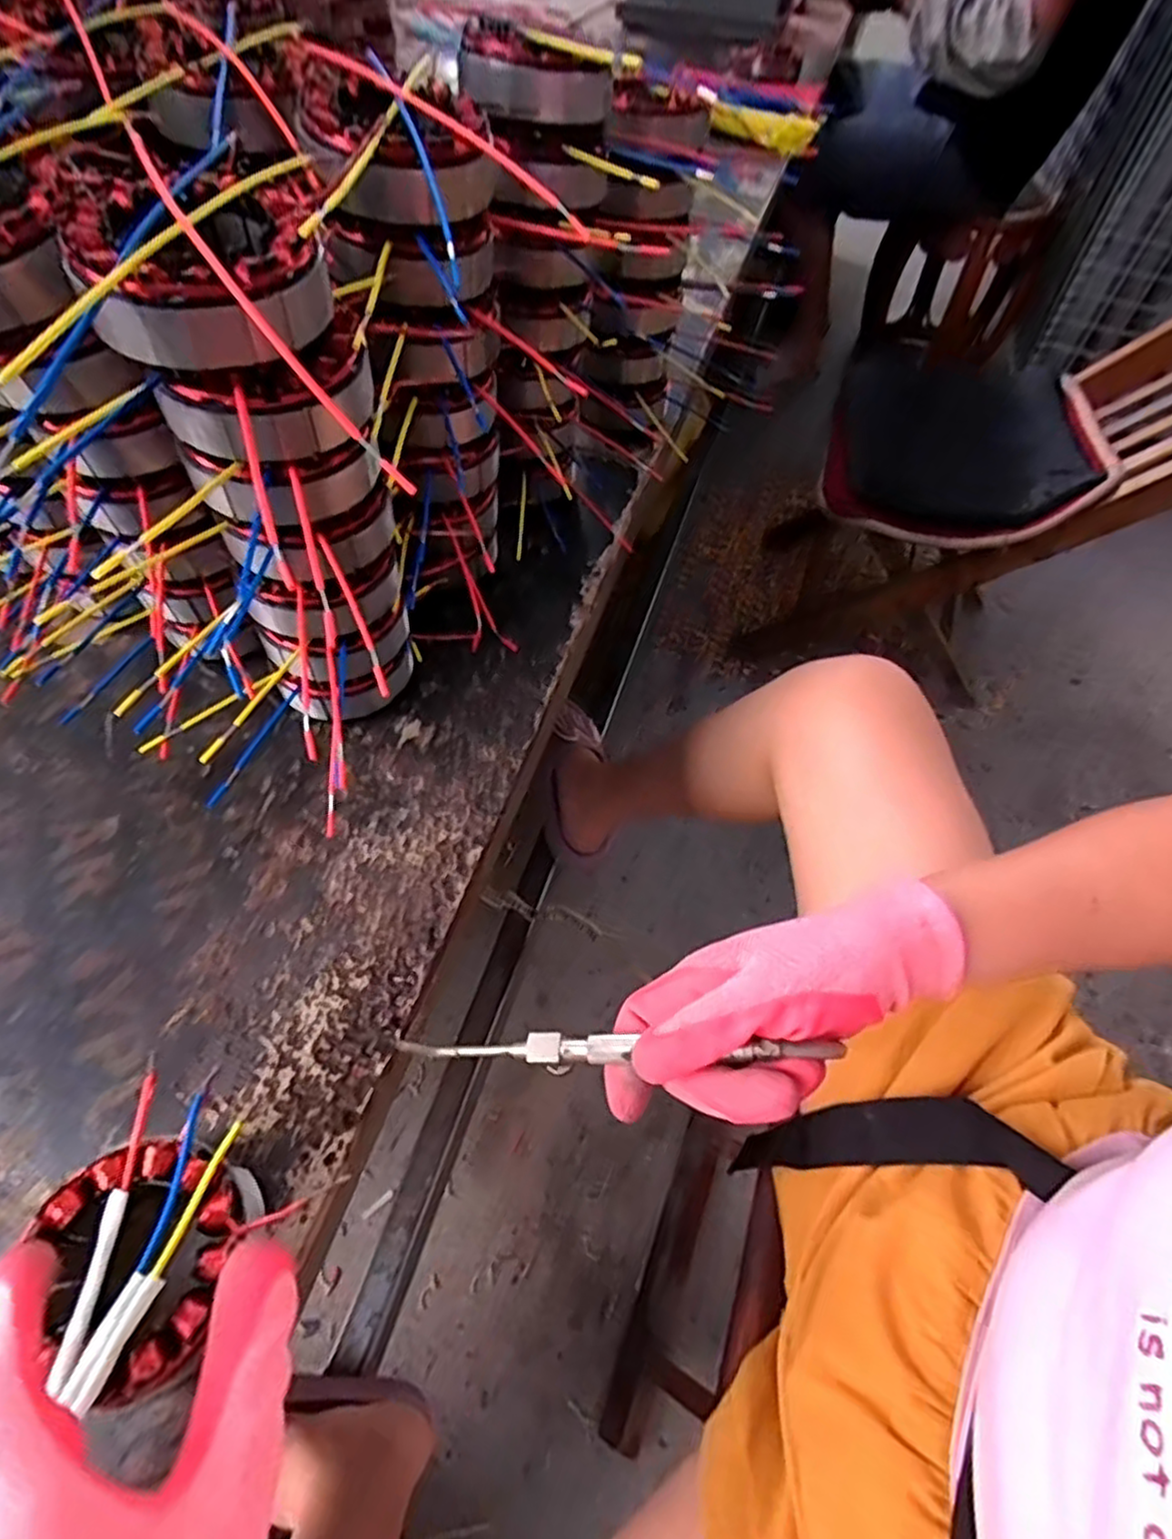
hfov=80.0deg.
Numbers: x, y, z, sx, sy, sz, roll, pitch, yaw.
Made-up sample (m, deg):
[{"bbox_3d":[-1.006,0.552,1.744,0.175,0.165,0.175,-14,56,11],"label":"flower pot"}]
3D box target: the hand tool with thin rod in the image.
[{"bbox_3d":[0.012,0.120,0.296,0.187,0.010,0.016,-4,57,10],"label":"hand tool with thin rod"}]

